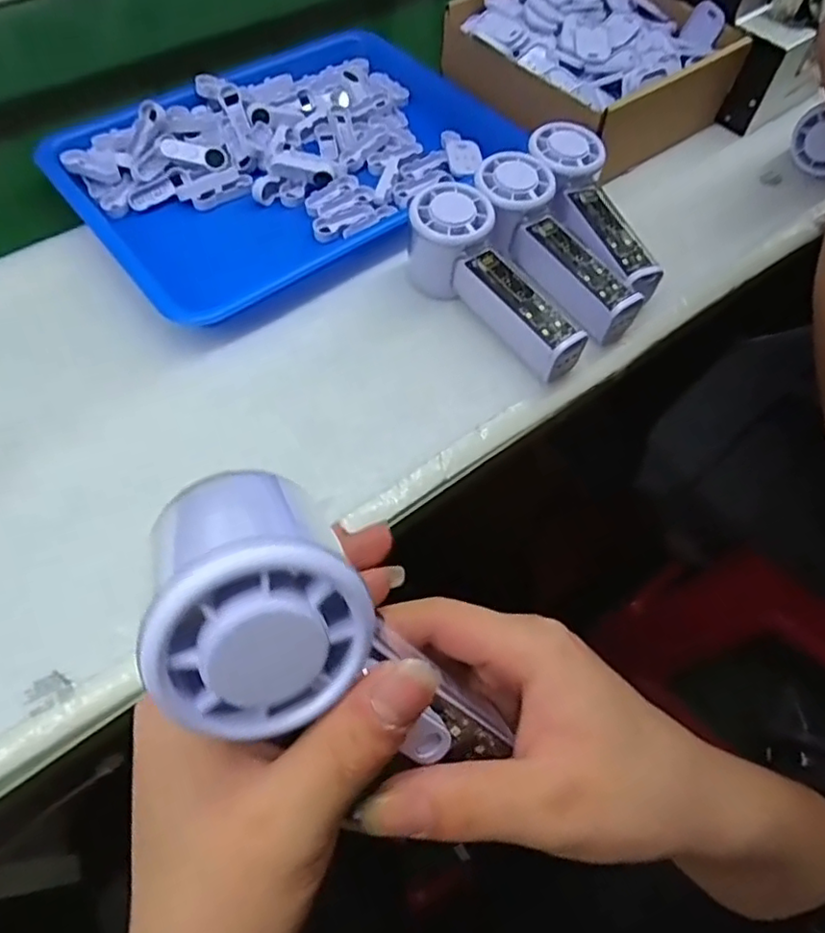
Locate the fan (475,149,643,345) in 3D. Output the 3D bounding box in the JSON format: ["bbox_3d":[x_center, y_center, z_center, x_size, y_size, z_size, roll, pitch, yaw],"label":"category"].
[{"bbox_3d":[0.098,-0.157,0.434,0.055,0.046,0.158,-29,78,-17],"label":"fan"}]

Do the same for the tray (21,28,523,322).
[{"bbox_3d":[-0.101,-0.255,0.512,0.346,0.042,0.247,-39,68,-22],"label":"tray"}]

